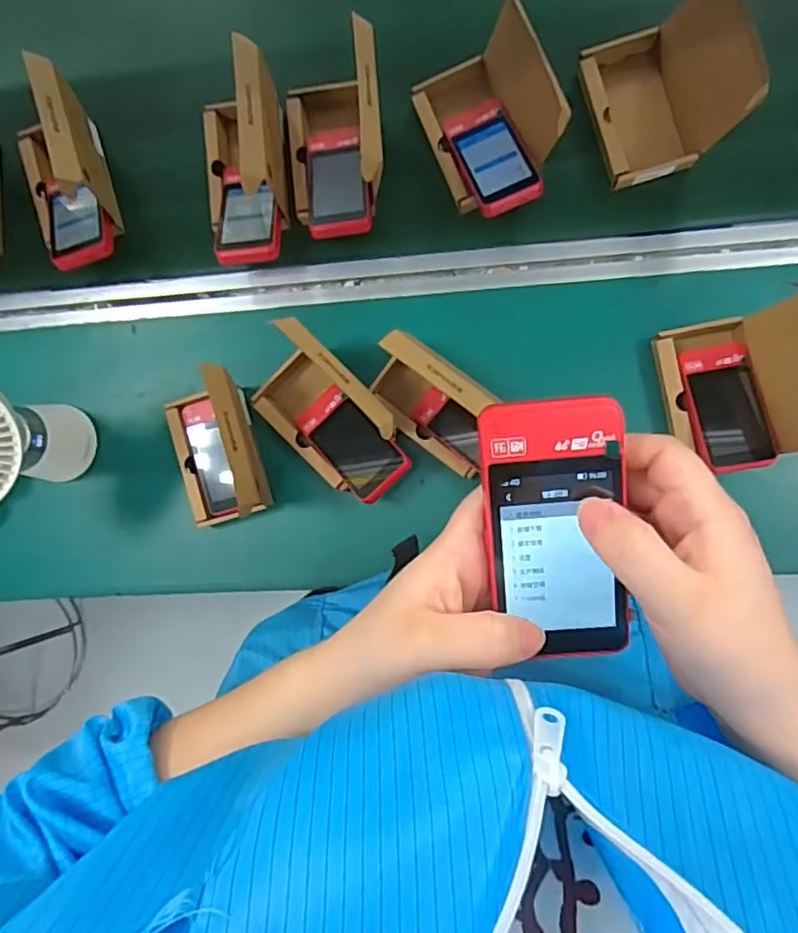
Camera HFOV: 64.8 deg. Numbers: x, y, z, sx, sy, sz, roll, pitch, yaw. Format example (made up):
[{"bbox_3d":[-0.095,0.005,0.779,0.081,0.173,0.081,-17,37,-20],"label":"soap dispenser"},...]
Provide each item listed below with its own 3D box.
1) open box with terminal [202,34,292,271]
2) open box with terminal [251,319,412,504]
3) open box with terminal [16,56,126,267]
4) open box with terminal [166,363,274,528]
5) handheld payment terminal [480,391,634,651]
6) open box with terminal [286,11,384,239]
[{"bbox_3d":[-0.163,-0.306,0.637,0.085,0.120,0.191,-6,86,0],"label":"open box with terminal"},{"bbox_3d":[-0.073,-0.051,0.614,0.148,0.132,0.093,42,88,3],"label":"open box with terminal"},{"bbox_3d":[-0.361,-0.305,0.656,0.084,0.121,0.185,-18,86,-1],"label":"open box with terminal"},{"bbox_3d":[-0.184,-0.014,0.616,0.089,0.129,0.132,-15,86,0],"label":"open box with terminal"},{"bbox_3d":[0.072,0.029,0.284,0.060,0.010,0.117,-9,100,0],"label":"handheld payment terminal"},{"bbox_3d":[-0.066,-0.325,0.632,0.096,0.121,0.165,-5,86,0],"label":"open box with terminal"}]

